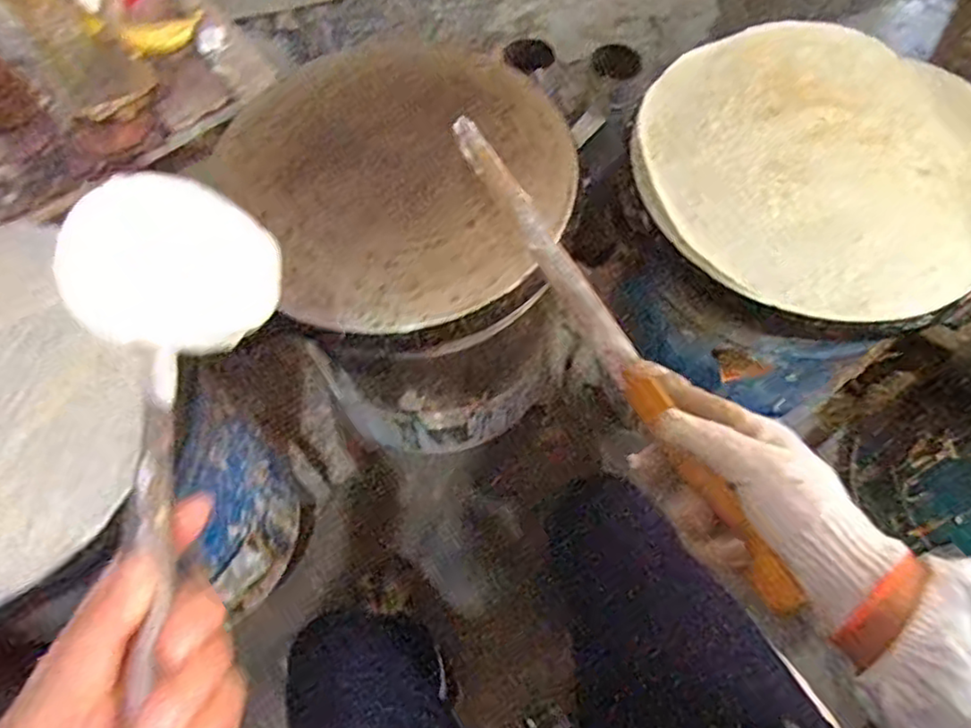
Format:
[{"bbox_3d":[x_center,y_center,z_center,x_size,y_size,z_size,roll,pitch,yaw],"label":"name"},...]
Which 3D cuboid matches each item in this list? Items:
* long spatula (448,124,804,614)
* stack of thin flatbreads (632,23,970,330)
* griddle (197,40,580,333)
[{"bbox_3d":[0.069,-0.036,0.465,0.021,0.036,0.433,-22,59,-12],"label":"long spatula"},{"bbox_3d":[0.349,-0.215,0.705,0.365,0.038,0.376,-38,71,-18],"label":"stack of thin flatbreads"},{"bbox_3d":[-0.085,-0.216,0.721,0.351,0.034,0.381,1,64,-2],"label":"griddle"}]

